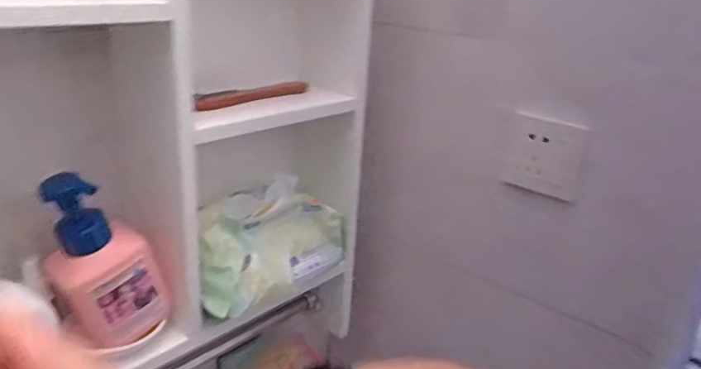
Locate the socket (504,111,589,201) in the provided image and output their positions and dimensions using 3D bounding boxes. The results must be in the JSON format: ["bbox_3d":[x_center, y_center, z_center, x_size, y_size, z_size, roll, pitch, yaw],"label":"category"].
[{"bbox_3d":[0.217,-0.033,0.635,0.085,0.080,0.017,22,29,39],"label":"socket"}]

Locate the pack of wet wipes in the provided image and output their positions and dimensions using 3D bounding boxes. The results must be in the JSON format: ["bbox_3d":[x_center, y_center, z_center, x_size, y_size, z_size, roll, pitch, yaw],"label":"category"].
[{"bbox_3d":[-0.098,0.064,0.667,0.092,0.106,0.213,17,26,30],"label":"pack of wet wipes"}]

